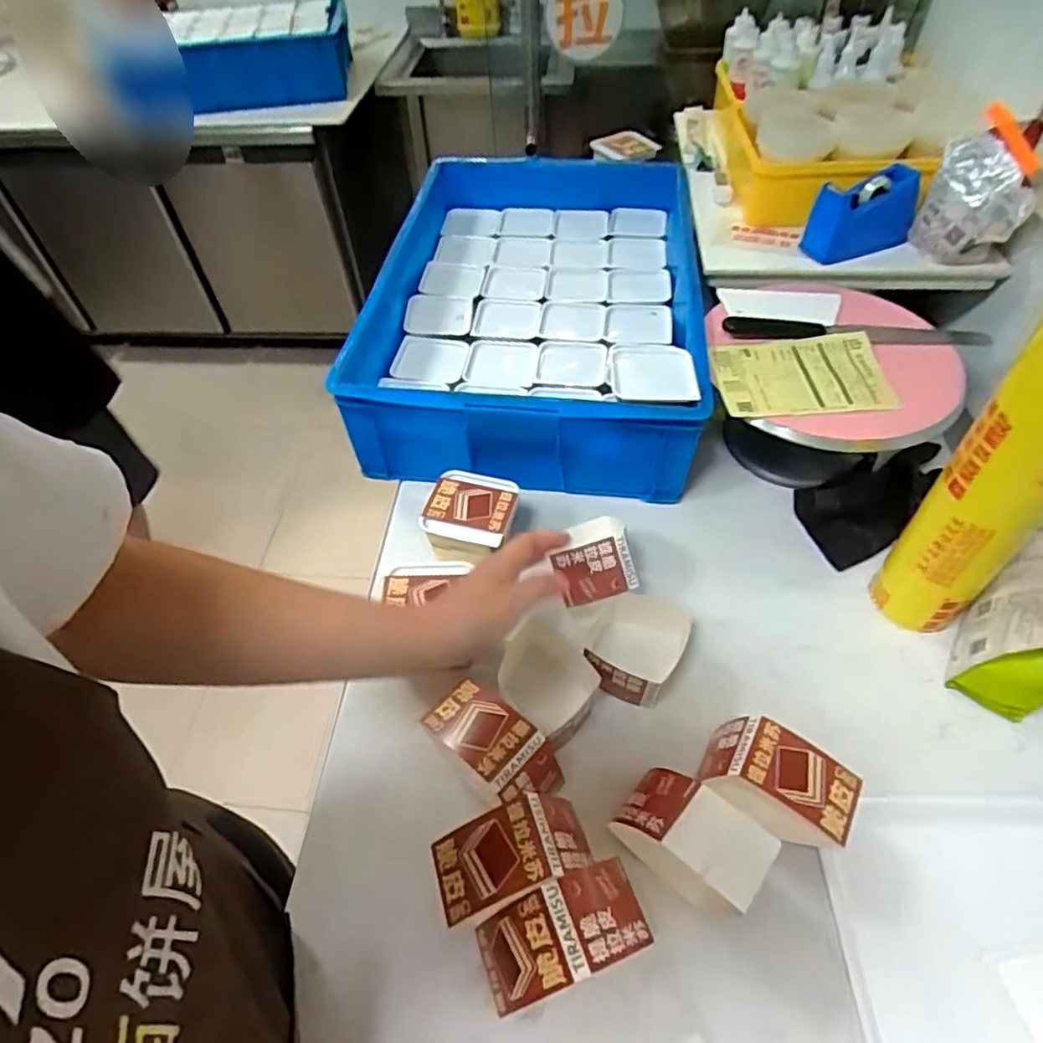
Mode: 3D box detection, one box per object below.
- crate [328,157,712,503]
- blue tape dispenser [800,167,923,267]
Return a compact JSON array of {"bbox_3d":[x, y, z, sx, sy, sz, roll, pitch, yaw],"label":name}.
[{"bbox_3d":[0.027,-0.324,0.946,0.458,0.160,0.657,4,51,7],"label":"crate"},{"bbox_3d":[0.452,-0.400,0.835,0.140,0.094,0.049,-13,51,-6],"label":"blue tape dispenser"}]

